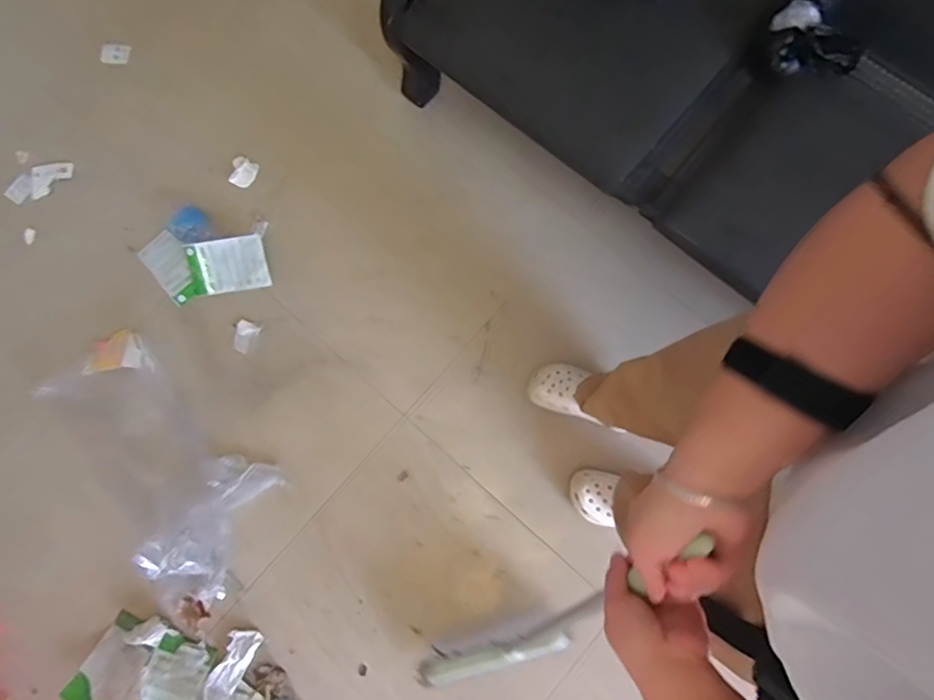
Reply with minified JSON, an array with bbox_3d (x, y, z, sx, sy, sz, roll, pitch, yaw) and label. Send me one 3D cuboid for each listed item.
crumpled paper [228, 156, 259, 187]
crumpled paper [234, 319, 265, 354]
[{"bbox_3d":[-0.523,-0.415,1.245,0.066,0.023,0.070,26,82,5],"label":"crumpled paper"},{"bbox_3d":[-0.488,-0.030,1.177,0.054,0.004,0.070,19,81,4],"label":"crumpled paper"}]

